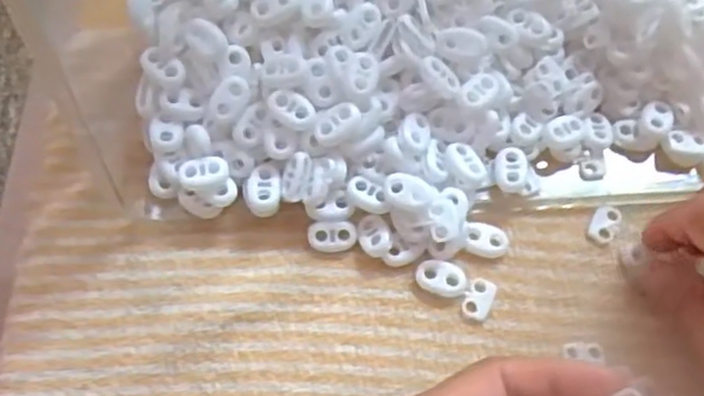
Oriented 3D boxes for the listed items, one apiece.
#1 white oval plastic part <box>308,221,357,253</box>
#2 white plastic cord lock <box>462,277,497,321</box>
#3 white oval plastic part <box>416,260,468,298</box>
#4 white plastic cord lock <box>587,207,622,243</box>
[{"bbox_3d":[-0.009,0.018,0.337,0.021,0.010,0.012,-2,67,-2],"label":"white oval plastic part"},{"bbox_3d":[0.057,0.045,0.330,0.012,0.004,0.018,26,69,9],"label":"white plastic cord lock"},{"bbox_3d":[0.040,0.037,0.331,0.023,0.005,0.015,15,68,5],"label":"white oval plastic part"},{"bbox_3d":[0.118,0.012,0.344,0.011,0.004,0.019,31,70,11],"label":"white plastic cord lock"}]

